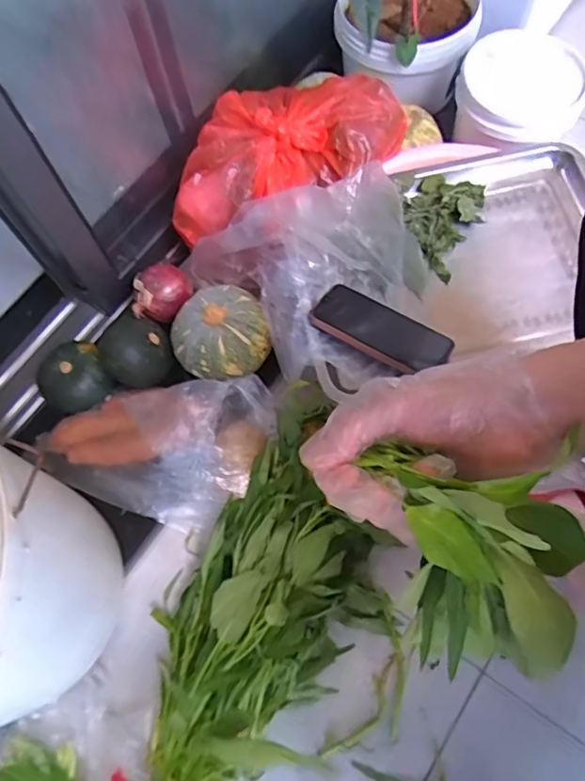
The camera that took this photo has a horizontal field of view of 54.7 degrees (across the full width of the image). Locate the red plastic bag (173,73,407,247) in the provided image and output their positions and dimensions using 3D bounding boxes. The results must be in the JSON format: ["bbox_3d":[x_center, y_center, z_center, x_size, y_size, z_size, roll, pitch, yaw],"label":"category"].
[{"bbox_3d":[-0.012,-0.326,0.743,0.320,0.108,0.165,-18,68,-4],"label":"red plastic bag"}]

